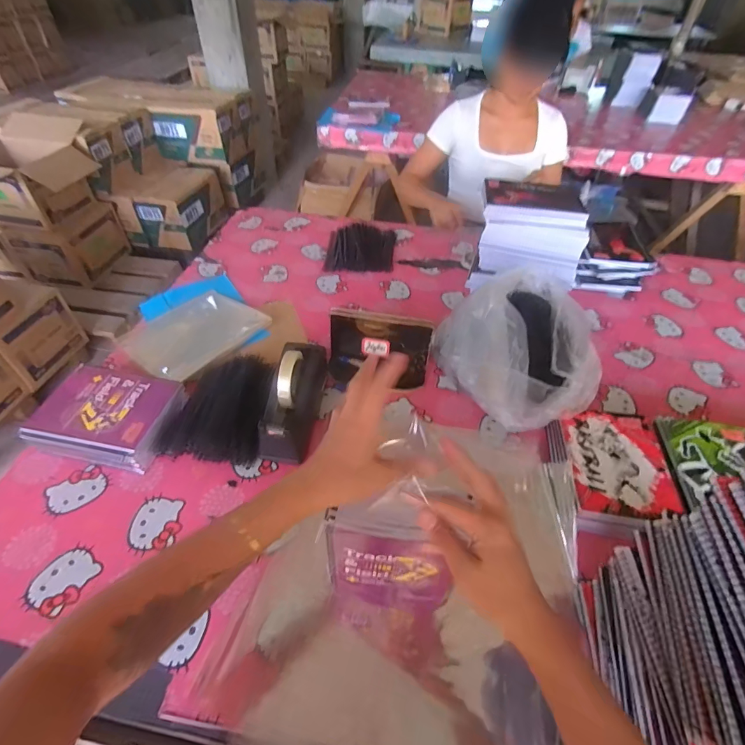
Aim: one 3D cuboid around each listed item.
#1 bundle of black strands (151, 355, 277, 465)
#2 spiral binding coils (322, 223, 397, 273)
[{"bbox_3d":[-0.256,0.058,0.727,0.167,0.058,0.205,9,47,6],"label":"bundle of black strands"},{"bbox_3d":[-0.030,-0.346,1.134,0.184,0.030,0.220,3,47,1],"label":"spiral binding coils"}]

